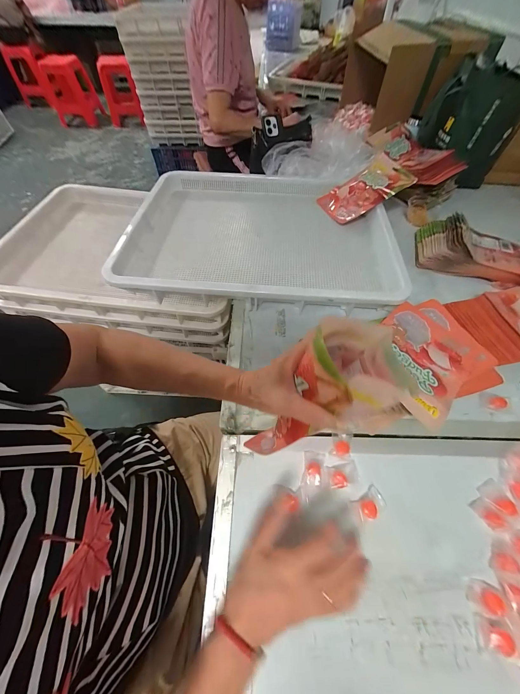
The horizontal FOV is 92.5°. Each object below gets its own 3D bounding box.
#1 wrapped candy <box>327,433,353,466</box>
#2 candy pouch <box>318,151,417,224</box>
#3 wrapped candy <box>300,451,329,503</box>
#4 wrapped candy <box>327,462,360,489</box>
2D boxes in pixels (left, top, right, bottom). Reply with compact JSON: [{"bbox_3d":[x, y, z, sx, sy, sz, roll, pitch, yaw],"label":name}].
[{"bbox_3d":[0.124,0.156,0.382,0.030,0.013,0.057,17,60,10],"label":"wrapped candy"},{"bbox_3d":[0.283,-0.434,0.684,0.212,0.033,0.148,-30,53,12],"label":"candy pouch"},{"bbox_3d":[0.080,0.188,0.363,0.037,0.010,0.066,7,59,5],"label":"wrapped candy"},{"bbox_3d":[0.122,0.186,0.362,0.044,0.013,0.029,-8,59,-5],"label":"wrapped candy"}]

